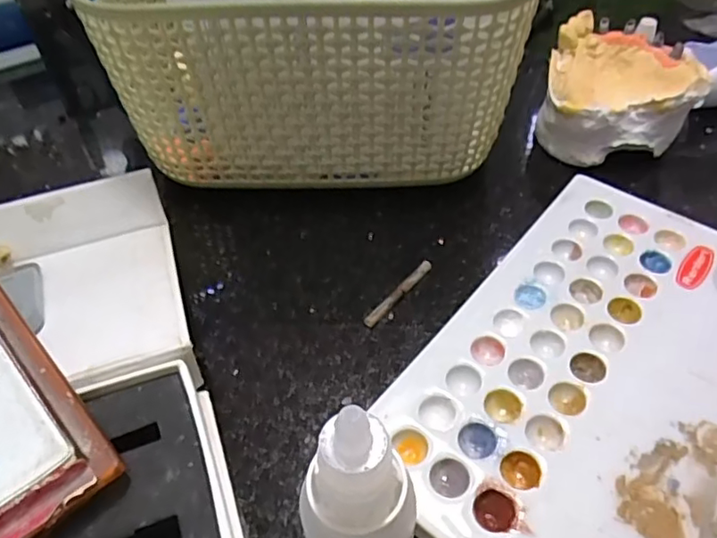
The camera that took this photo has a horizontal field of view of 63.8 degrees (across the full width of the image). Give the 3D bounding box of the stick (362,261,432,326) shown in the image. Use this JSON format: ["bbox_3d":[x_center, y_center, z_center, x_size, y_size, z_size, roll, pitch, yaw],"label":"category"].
[{"bbox_3d":[0.015,0.008,0.208,0.004,0.004,0.034,35,57,27],"label":"stick"}]

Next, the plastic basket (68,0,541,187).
[{"bbox_3d":[-0.018,-0.099,0.248,0.158,0.086,0.114,1,49,2],"label":"plastic basket"}]

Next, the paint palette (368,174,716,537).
[{"bbox_3d":[0.076,0.031,0.180,0.092,0.013,0.154,31,56,25],"label":"paint palette"}]

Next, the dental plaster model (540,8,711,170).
[{"bbox_3d":[0.114,-0.079,0.256,0.062,0.041,0.056,-2,49,-1],"label":"dental plaster model"}]

